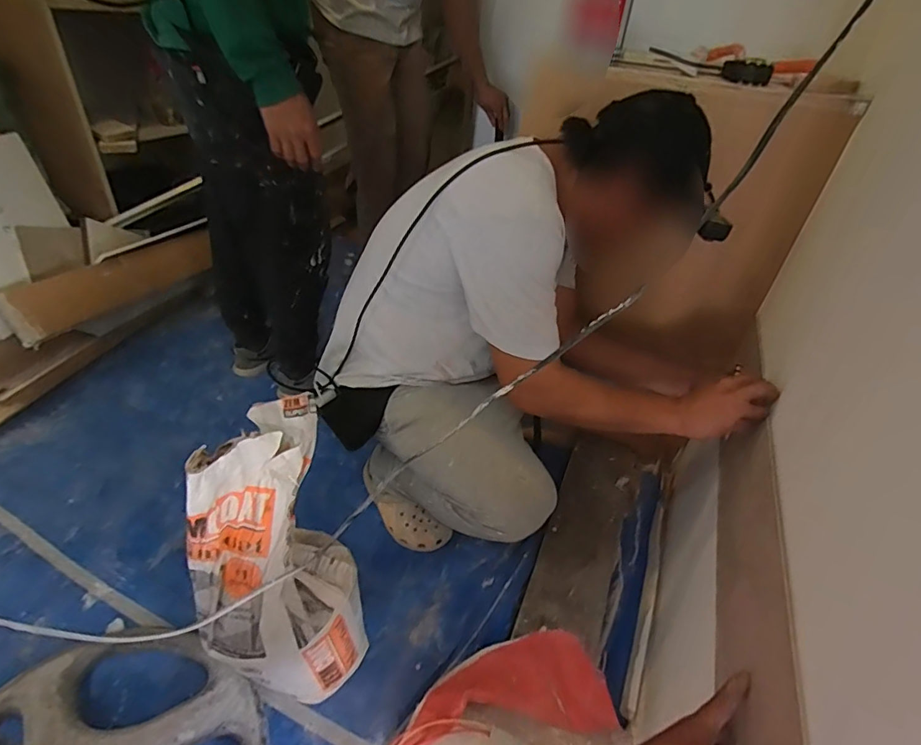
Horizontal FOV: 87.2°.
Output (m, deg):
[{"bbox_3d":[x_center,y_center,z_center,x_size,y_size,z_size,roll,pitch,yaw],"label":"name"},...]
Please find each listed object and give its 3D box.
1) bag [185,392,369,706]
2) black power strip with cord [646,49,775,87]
[{"bbox_3d":[-0.272,0.274,0.744,0.218,0.456,0.238,0,37,-8],"label":"bag"},{"bbox_3d":[0.432,-0.531,0.841,0.199,0.030,0.033,23,40,21],"label":"black power strip with cord"}]

